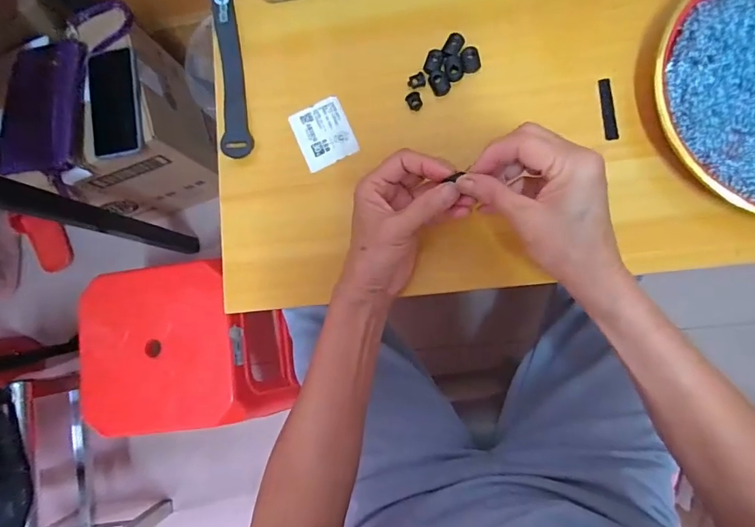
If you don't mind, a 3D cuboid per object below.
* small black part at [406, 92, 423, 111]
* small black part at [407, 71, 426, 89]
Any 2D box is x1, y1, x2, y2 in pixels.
[{"bbox_3d":[0.033,-0.143,0.384,0.013,0.007,0.014,-1,85,8],"label":"small black part"},{"bbox_3d":[0.035,-0.162,0.386,0.016,0.004,0.013,-12,83,6],"label":"small black part"}]

